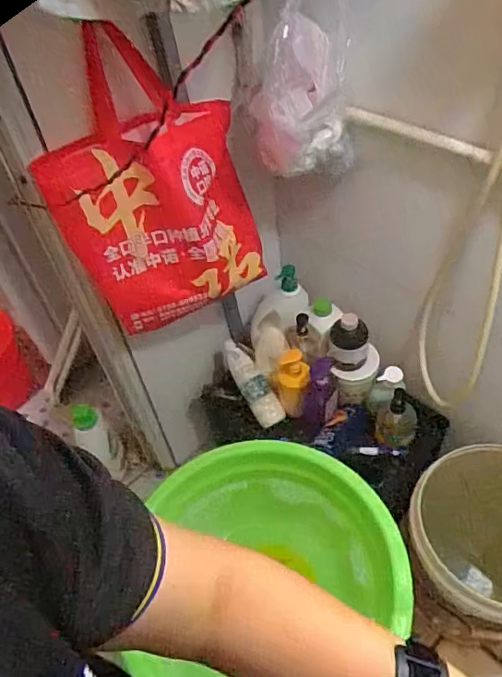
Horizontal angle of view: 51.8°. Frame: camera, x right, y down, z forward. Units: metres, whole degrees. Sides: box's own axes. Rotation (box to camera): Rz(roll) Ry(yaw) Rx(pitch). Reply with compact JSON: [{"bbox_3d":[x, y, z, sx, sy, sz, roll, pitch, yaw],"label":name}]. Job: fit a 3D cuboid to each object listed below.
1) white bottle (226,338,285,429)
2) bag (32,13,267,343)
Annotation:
[{"bbox_3d":[0.000,0.104,1.220,0.053,0.061,0.221,-28,76,-17],"label":"white bottle"},{"bbox_3d":[-0.164,-0.239,0.857,0.311,0.428,0.157,-22,49,-12],"label":"bag"}]

